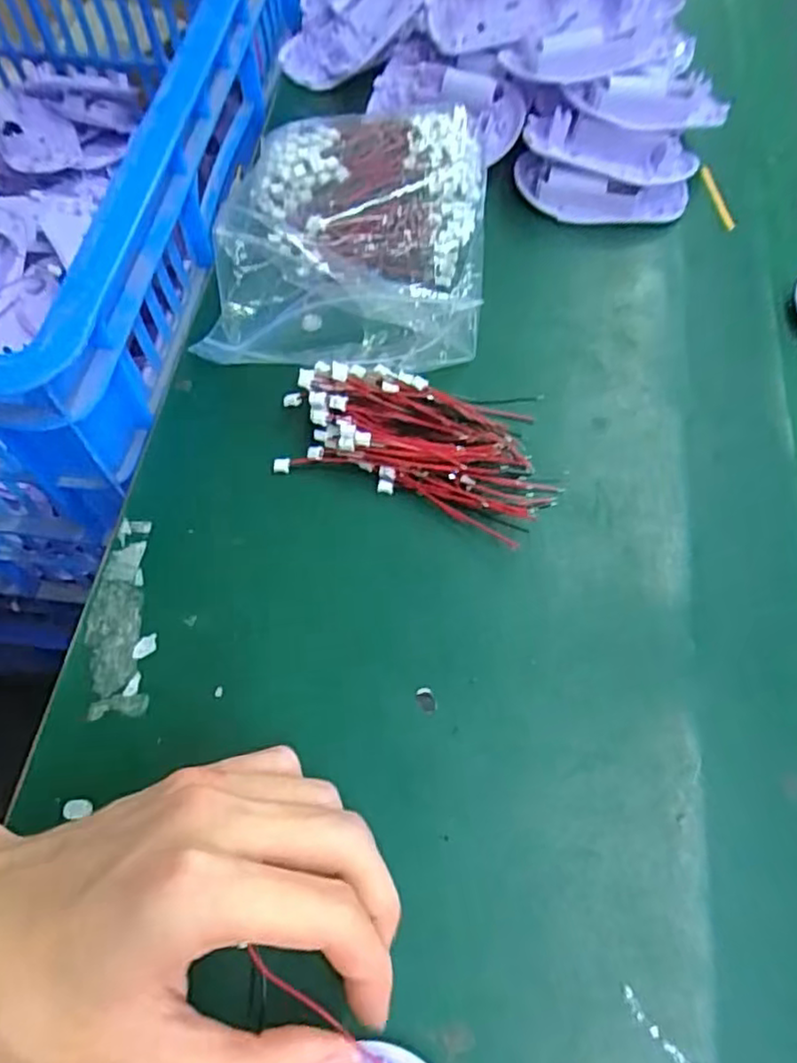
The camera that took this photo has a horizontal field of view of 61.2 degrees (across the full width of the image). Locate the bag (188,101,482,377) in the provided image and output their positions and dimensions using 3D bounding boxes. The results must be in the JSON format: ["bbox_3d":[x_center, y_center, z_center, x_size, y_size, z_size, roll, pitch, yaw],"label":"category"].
[{"bbox_3d":[-0.025,-0.151,0.347,0.134,0.039,0.156,4,65,3],"label":"bag"}]

